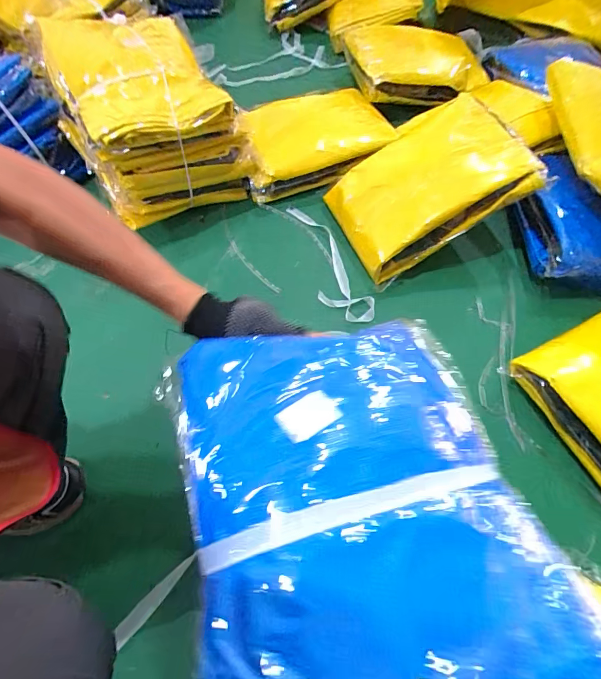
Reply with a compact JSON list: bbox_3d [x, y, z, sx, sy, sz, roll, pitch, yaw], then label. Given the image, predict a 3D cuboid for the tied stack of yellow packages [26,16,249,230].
[{"bbox_3d":[-0.305,-0.454,0.766,0.276,0.200,0.387,-26,66,-9],"label":"tied stack of yellow packages"}]

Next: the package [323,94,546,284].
[{"bbox_3d":[0.223,-0.282,0.697,0.326,0.053,0.234,-32,68,18],"label":"package"}]

